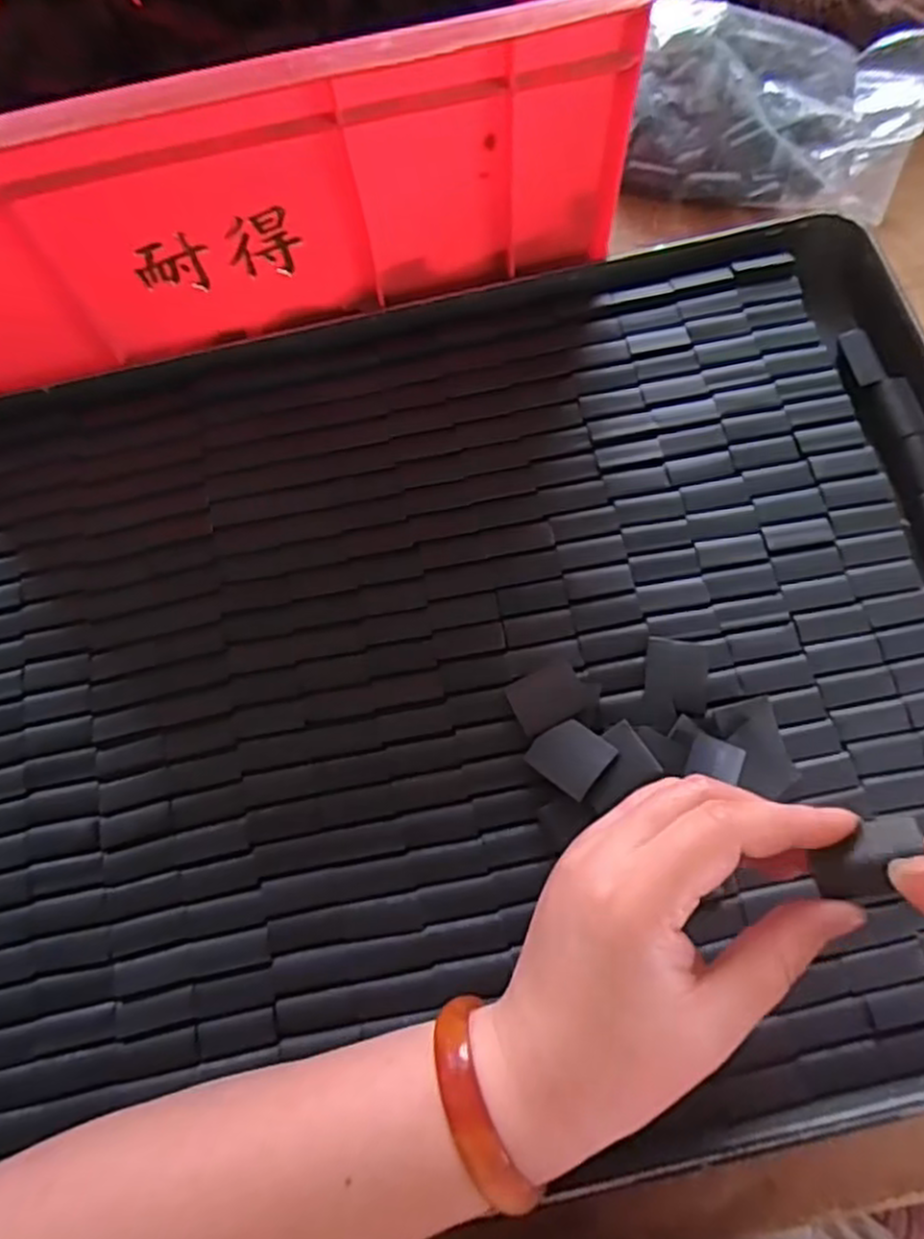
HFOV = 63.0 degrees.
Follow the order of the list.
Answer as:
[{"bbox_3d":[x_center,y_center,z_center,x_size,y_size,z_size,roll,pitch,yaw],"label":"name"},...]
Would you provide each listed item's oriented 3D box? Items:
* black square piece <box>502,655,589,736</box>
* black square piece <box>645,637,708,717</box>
[{"bbox_3d":[0.037,0.034,0.327,0.030,0.006,0.025,-26,72,-5],"label":"black square piece"},{"bbox_3d":[0.094,0.024,0.327,0.026,0.005,0.033,8,72,6],"label":"black square piece"}]

